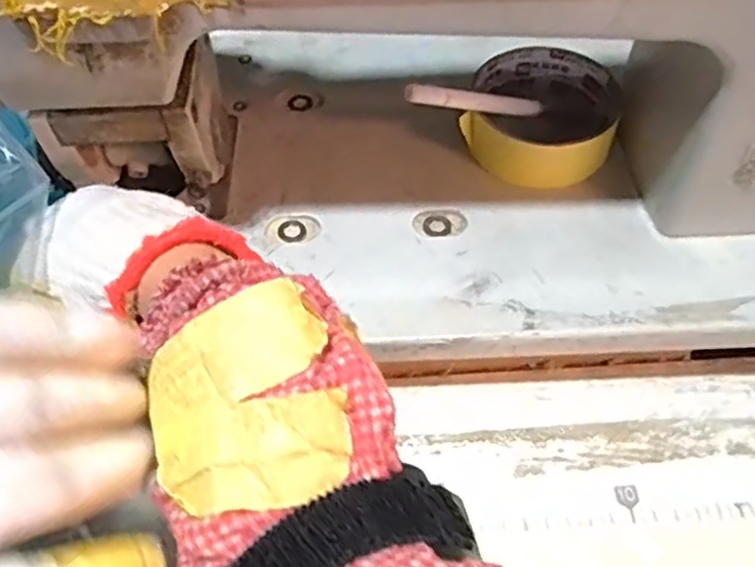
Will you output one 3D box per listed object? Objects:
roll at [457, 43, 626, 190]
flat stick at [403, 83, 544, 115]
[{"bbox_3d":[0.090,-0.091,0.382,0.077,0.029,0.090,13,57,10],"label":"roll"},{"bbox_3d":[0.049,-0.094,0.360,0.080,0.009,0.008,-1,52,-28],"label":"flat stick"}]

